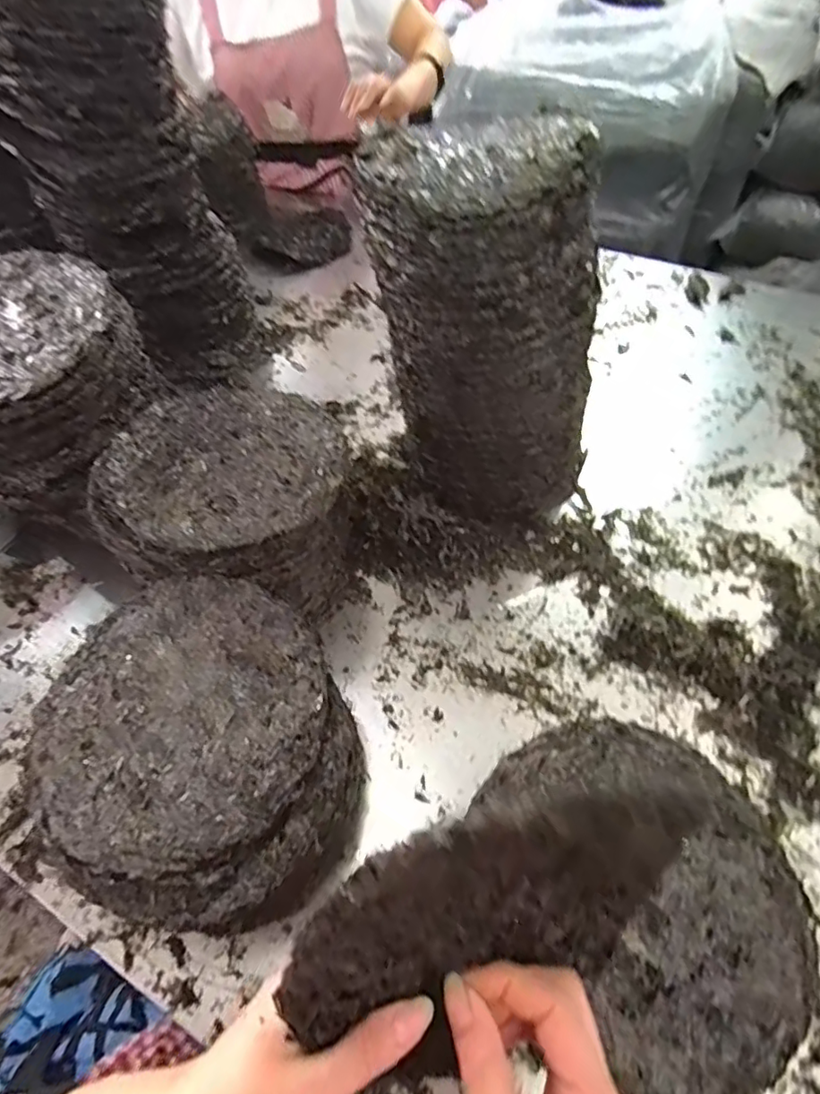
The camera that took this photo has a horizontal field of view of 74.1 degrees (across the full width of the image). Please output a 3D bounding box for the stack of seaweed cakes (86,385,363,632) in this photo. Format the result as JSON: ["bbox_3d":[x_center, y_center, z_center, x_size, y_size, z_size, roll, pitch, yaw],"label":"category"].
[{"bbox_3d":[-0.152,-0.024,0.512,0.189,0.165,0.185,-3,53,0],"label":"stack of seaweed cakes"}]

